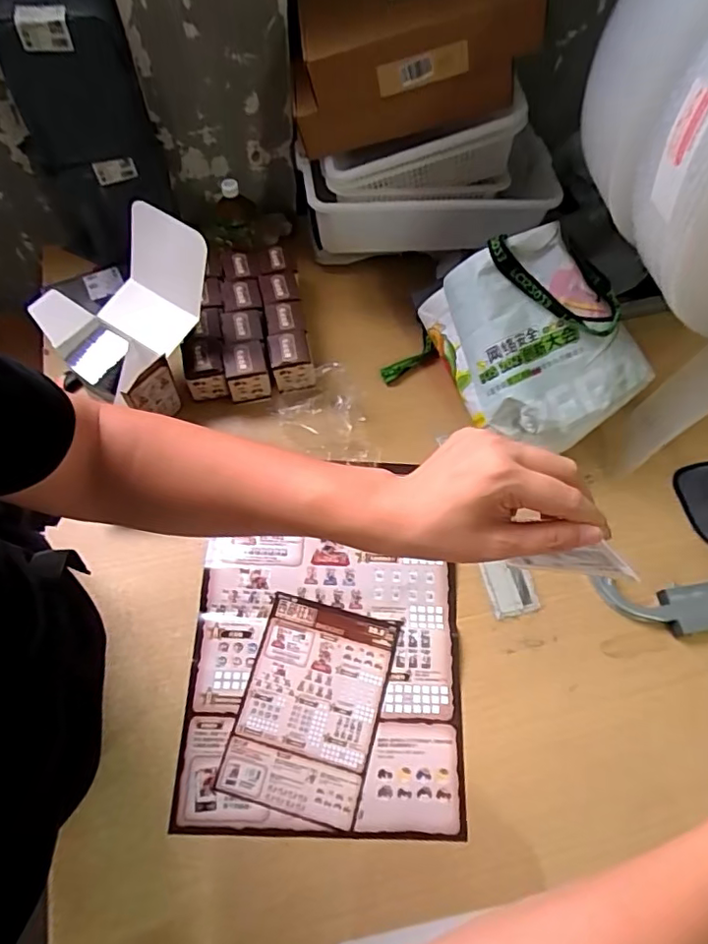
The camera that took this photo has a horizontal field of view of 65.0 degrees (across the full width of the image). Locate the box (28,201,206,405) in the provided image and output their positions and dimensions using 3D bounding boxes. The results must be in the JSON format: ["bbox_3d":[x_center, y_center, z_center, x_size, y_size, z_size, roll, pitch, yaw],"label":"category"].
[{"bbox_3d":[-0.386,-0.283,0.948,0.202,0.215,0.257,41,70,15],"label":"box"}]

